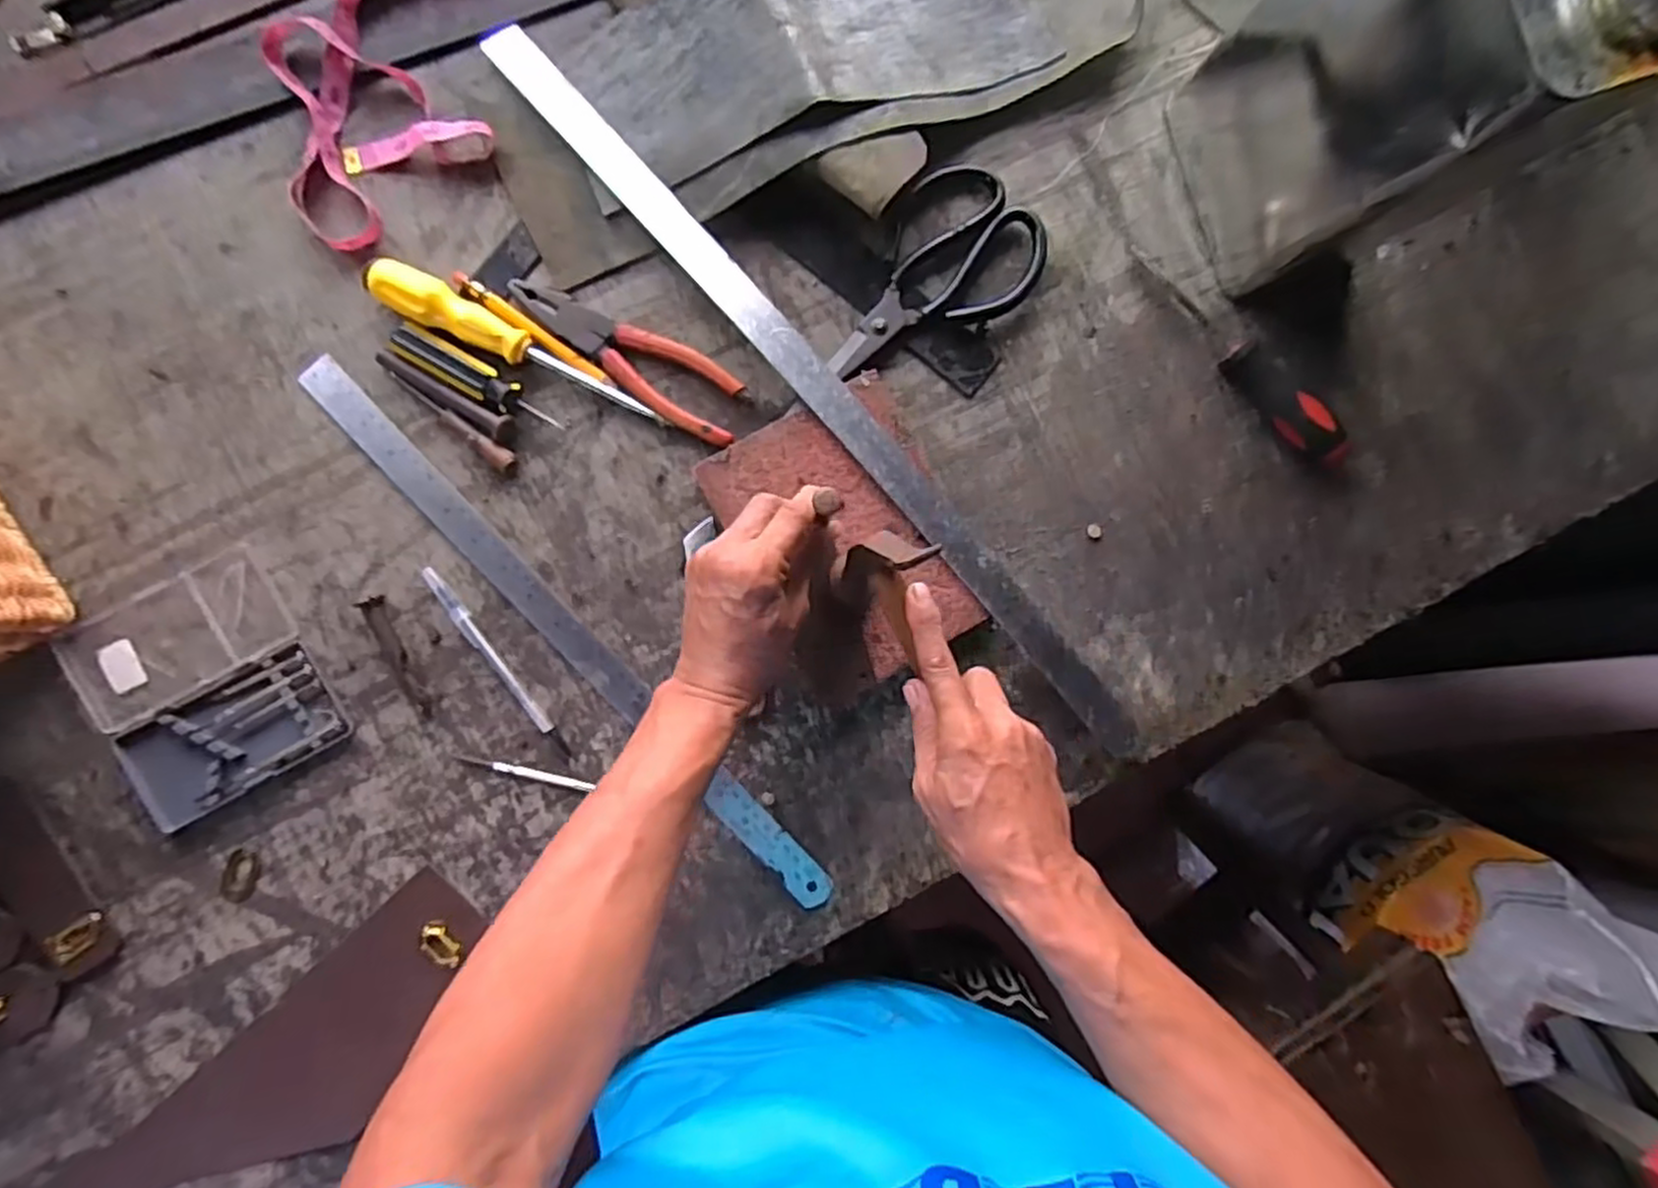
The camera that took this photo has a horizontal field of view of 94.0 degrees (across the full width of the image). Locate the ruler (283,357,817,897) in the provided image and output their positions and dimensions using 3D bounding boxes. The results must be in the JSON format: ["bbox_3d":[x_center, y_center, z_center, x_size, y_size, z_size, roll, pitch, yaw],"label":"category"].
[{"bbox_3d":[-0.166,0.028,0.502,0.025,0.005,0.469,-44,92,-7],"label":"ruler"}]

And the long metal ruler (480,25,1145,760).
[{"bbox_3d":[-0.002,-0.131,0.500,0.032,0.008,0.616,-42,93,-4],"label":"long metal ruler"}]

